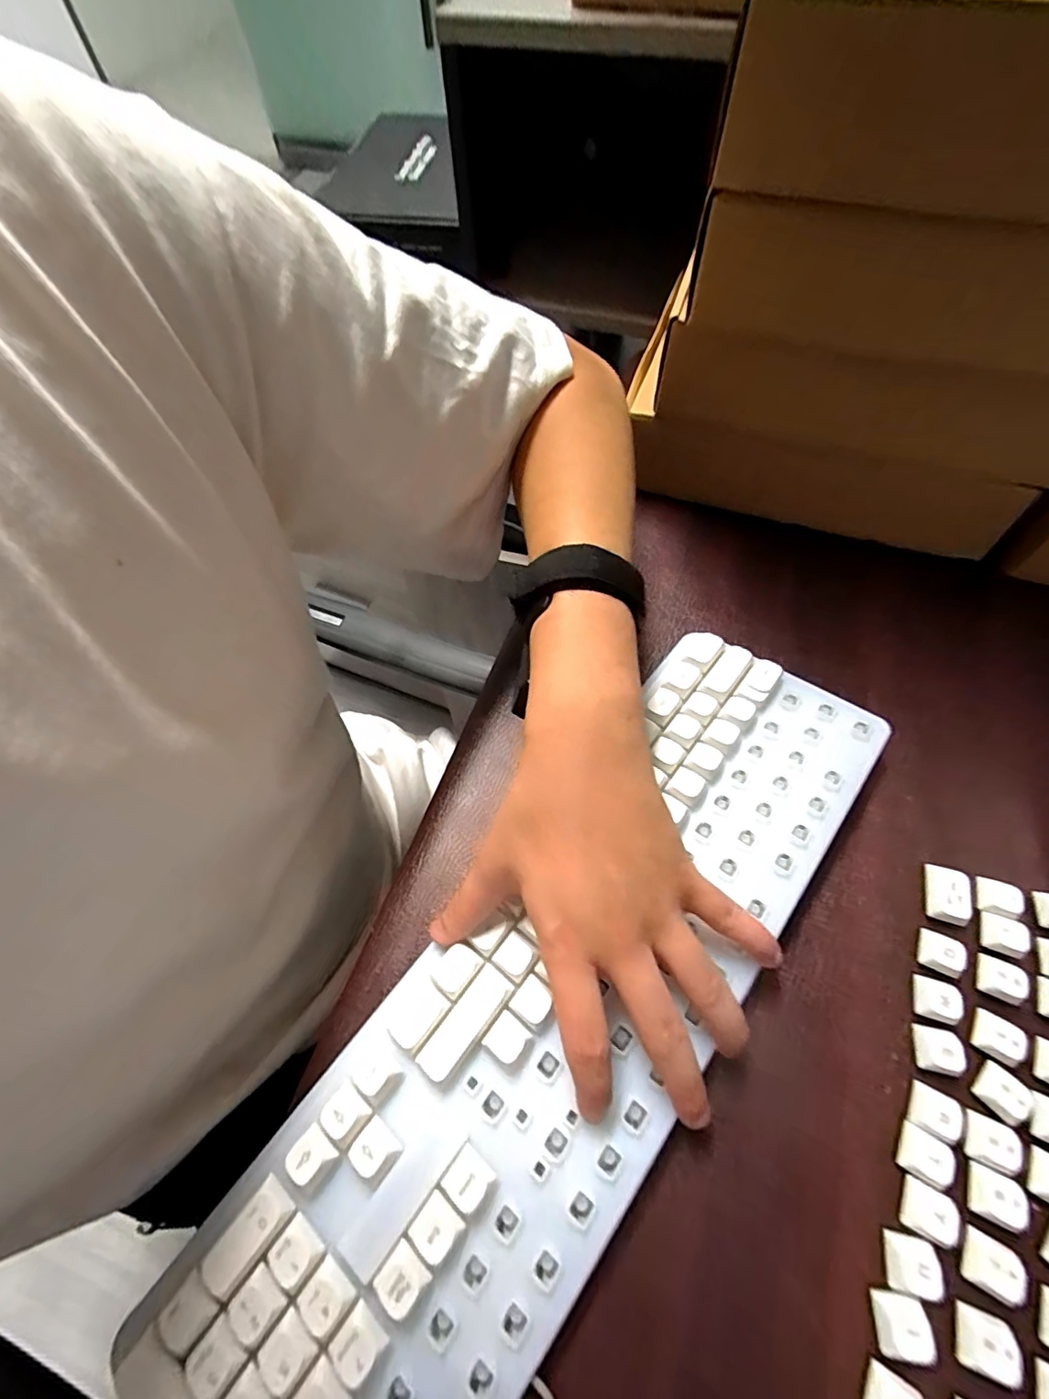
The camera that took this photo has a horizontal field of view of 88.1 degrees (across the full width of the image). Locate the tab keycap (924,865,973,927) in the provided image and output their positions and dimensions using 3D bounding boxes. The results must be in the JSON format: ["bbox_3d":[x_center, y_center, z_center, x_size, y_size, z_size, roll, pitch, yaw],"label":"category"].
[{"bbox_3d":[0.218,0.101,0.279,0.019,0.009,0.028,17,62,11],"label":"tab keycap"}]

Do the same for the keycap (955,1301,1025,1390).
[{"bbox_3d":[0.173,0.242,0.201,0.019,0.006,0.018,21,63,13],"label":"keycap"}]

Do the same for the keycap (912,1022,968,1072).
[{"bbox_3d":[0.190,0.160,0.247,0.018,0.006,0.017,8,61,6],"label":"keycap"}]

